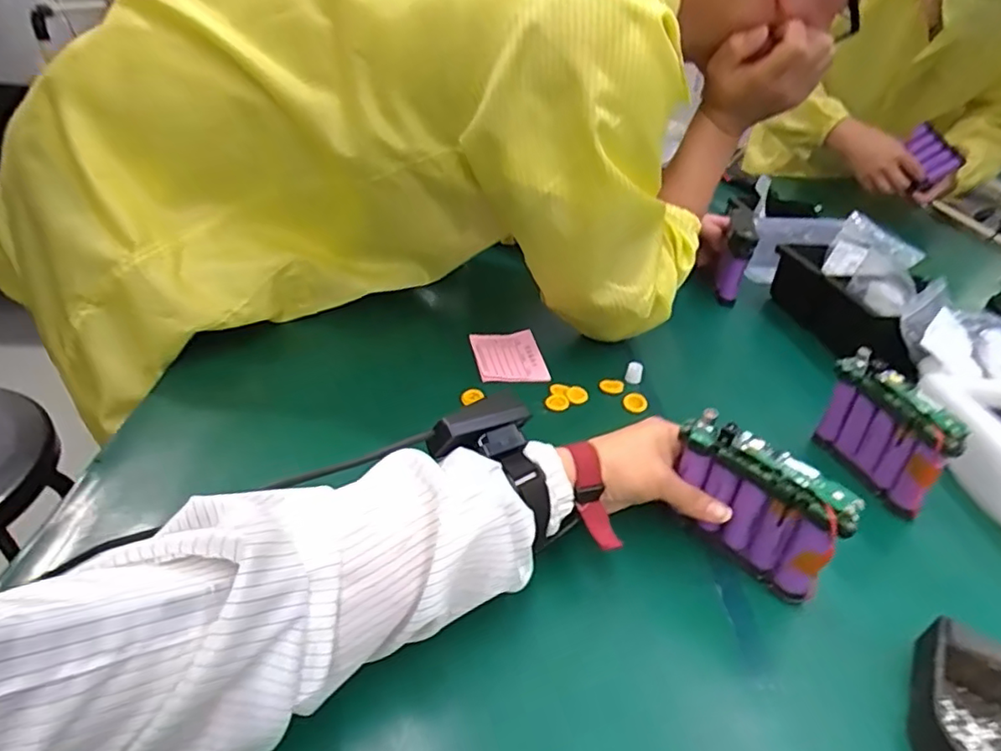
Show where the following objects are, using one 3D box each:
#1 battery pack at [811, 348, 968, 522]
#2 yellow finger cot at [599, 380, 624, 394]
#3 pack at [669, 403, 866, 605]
[{"bbox_3d":[0.319,0.049,0.497,0.021,0.093,0.109,-7,36,-18],"label":"battery pack"},{"bbox_3d":[0.113,0.012,0.603,0.024,0.010,0.012,3,34,-4],"label":"yellow finger cot"},{"bbox_3d":[0.172,0.088,0.407,0.019,0.089,0.111,-25,44,-37],"label":"pack"}]

